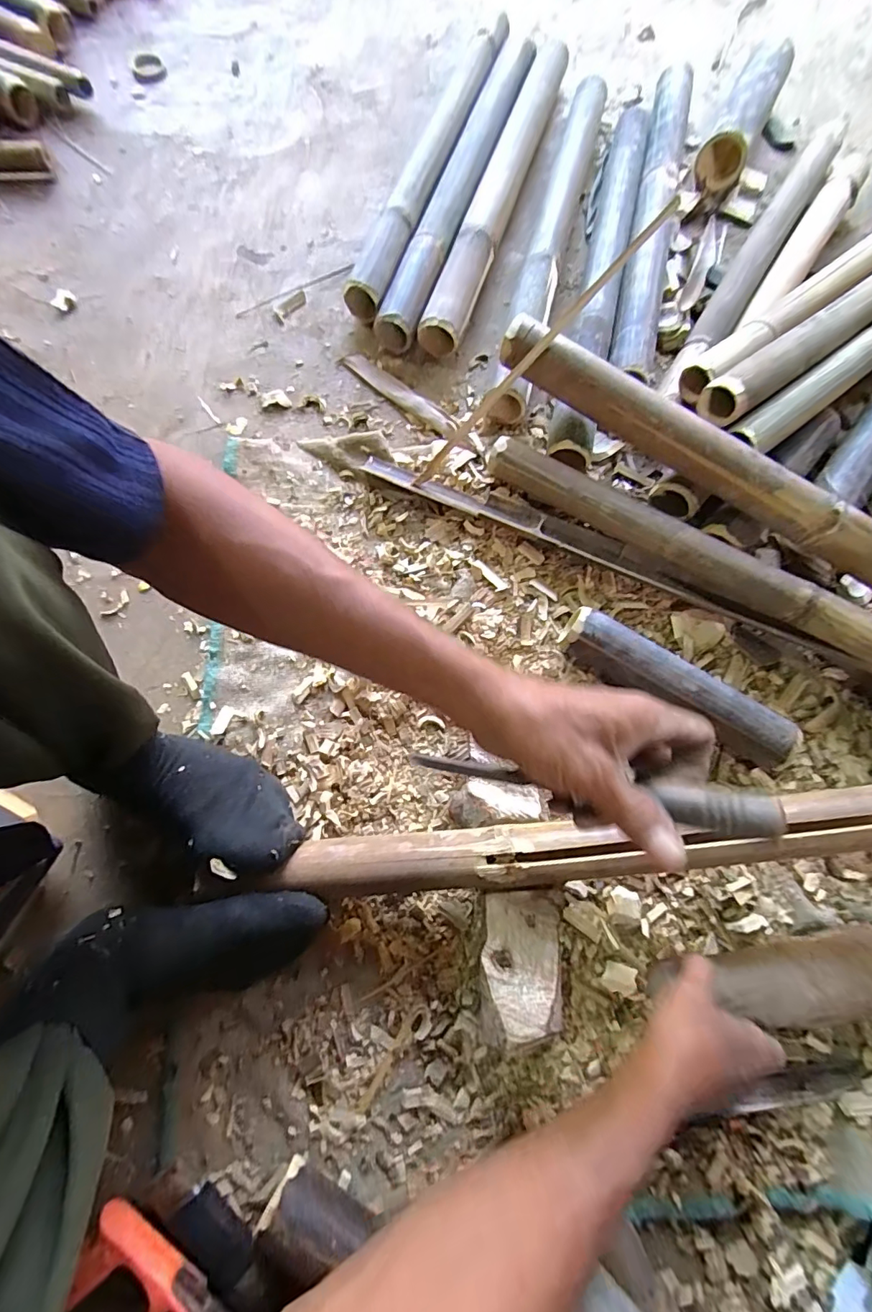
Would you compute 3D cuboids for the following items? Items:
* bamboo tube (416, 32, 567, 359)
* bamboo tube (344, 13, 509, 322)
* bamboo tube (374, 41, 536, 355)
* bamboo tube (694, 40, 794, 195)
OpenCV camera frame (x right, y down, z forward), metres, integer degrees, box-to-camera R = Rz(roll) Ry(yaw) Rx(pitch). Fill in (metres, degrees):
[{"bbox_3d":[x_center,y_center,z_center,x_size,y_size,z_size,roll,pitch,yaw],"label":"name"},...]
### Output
[{"bbox_3d":[0.101,-0.701,0.724,0.062,0.056,0.627,19,76,3],"label":"bamboo tube"},{"bbox_3d":[-0.002,-0.755,0.743,0.065,0.055,0.608,20,76,4],"label":"bamboo tube"},{"bbox_3d":[0.045,-0.689,0.724,0.053,0.059,0.587,21,76,4],"label":"bamboo tube"},{"bbox_3d":[0.487,-0.846,0.769,0.062,0.079,0.269,28,76,6],"label":"bamboo tube"}]

